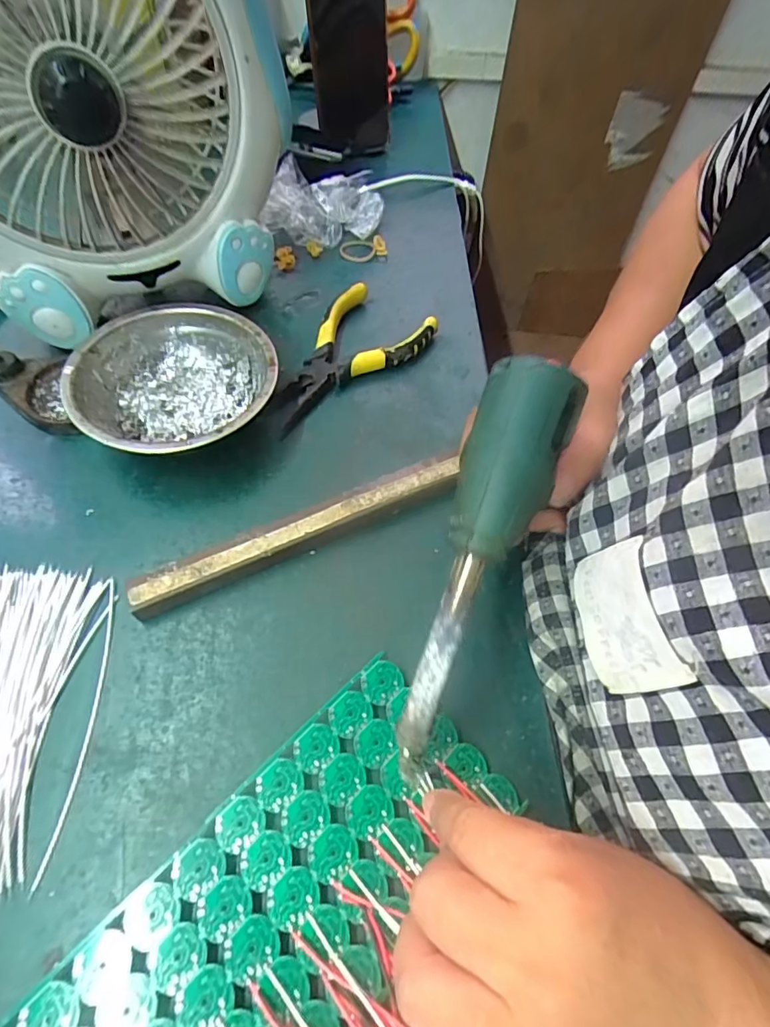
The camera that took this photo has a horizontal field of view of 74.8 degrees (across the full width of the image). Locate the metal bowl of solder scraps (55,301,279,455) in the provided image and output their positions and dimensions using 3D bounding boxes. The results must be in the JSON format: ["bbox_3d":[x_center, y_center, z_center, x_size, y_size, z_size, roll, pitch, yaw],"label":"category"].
[{"bbox_3d":[-0.134,-0.079,0.332,0.121,0.046,0.115,2,58,-3],"label":"metal bowl of solder scraps"}]

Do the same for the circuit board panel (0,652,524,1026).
[{"bbox_3d":[-0.046,0.164,0.207,0.090,0.005,0.211,40,64,19],"label":"circuit board panel"}]

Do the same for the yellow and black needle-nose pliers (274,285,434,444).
[{"bbox_3d":[-0.030,-0.112,0.369,0.071,0.029,0.138,33,62,16],"label":"yellow and black needle-nose pliers"}]

